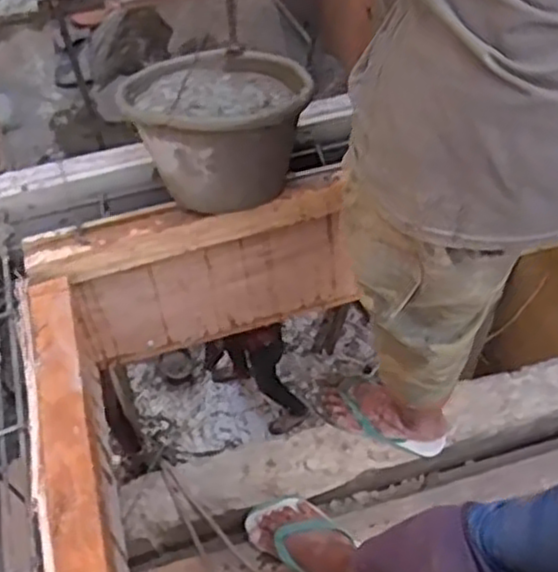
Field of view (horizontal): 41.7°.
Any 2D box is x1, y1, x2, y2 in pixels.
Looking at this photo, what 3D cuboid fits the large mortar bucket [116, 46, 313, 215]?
[{"bbox_3d":[-0.079,-0.234,1.015,0.245,0.160,0.210,26,60,18],"label":"large mortar bucket"}]

